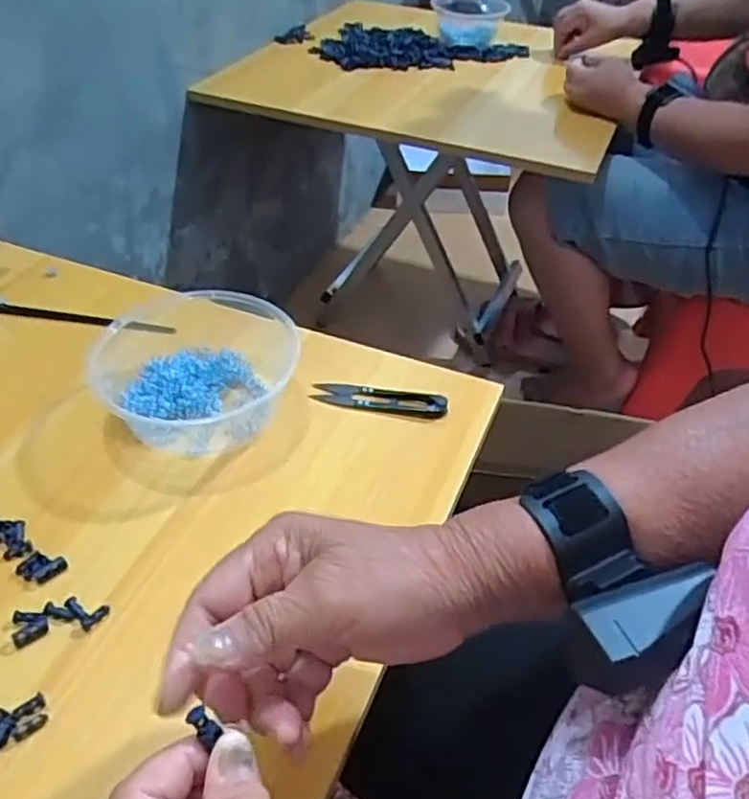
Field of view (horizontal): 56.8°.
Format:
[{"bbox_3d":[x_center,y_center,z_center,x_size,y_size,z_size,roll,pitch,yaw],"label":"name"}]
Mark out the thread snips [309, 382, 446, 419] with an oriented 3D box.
[{"bbox_3d":[0.004,-0.001,0.530,0.102,0.011,0.019,9,44,7],"label":"thread snips"}]

